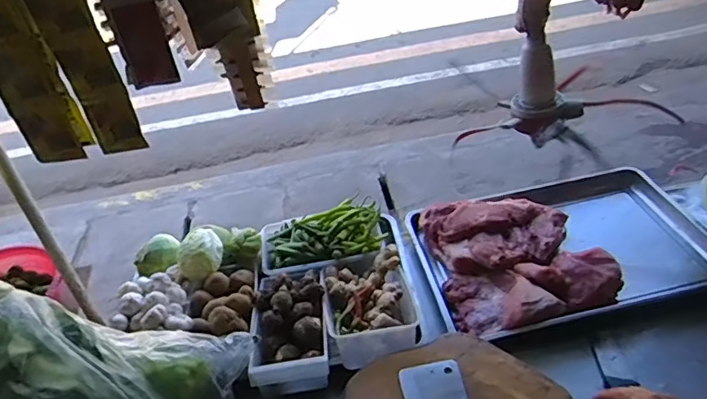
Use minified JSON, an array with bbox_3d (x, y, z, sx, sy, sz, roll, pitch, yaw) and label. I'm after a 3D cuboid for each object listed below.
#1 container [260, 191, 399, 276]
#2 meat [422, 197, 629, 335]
[{"bbox_3d":[-0.055,0.082,1.158,0.289,0.078,0.161,-11,38,-5],"label":"container"},{"bbox_3d":[0.331,0.111,1.103,0.320,0.073,0.329,-11,38,-6],"label":"meat"}]

